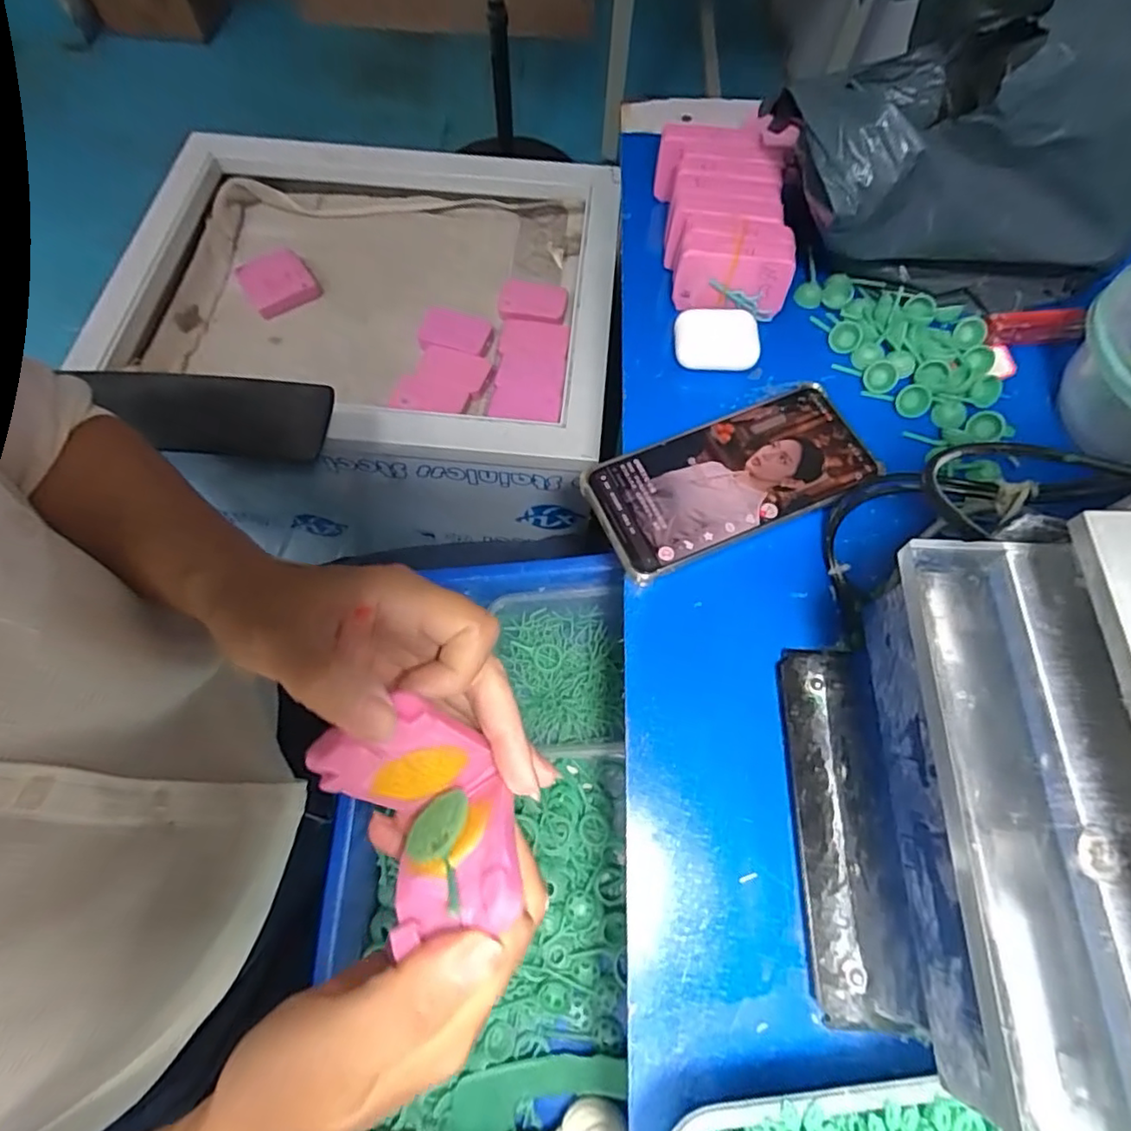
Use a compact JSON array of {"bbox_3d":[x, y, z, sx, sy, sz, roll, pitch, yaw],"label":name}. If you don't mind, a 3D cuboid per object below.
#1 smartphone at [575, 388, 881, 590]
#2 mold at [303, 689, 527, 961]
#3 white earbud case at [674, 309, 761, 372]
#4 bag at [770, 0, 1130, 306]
[{"bbox_3d":[0.096,-0.050,0.348,0.161,0.015,0.076,-20,68,-10],"label":"smartphone"},{"bbox_3d":[-0.047,0.092,0.217,0.051,0.051,0.076,-29,70,-13],"label":"mold"},{"bbox_3d":[0.097,-0.145,0.386,0.051,0.023,0.037,7,66,2],"label":"white earbud case"},{"bbox_3d":[0.250,-0.291,0.365,0.244,0.167,0.213,-3,66,-3],"label":"bag"}]

